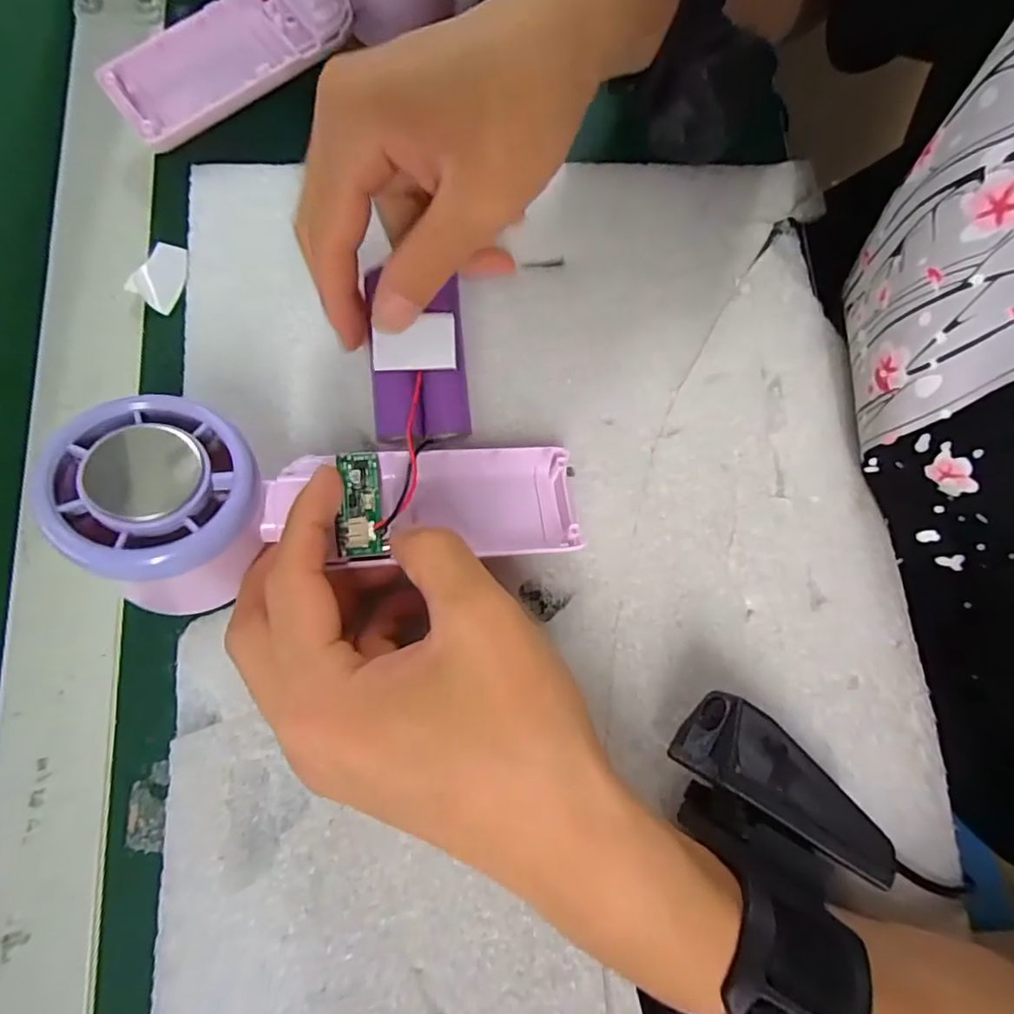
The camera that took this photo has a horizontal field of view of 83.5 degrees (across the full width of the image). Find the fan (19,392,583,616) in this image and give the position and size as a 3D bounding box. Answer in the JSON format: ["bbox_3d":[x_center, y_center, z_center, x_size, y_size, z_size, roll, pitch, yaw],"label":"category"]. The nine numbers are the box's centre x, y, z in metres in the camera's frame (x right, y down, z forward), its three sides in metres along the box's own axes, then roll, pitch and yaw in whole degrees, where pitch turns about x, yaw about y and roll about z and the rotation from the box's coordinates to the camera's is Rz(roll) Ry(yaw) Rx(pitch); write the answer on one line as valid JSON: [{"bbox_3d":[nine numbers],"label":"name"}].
[{"bbox_3d":[-0.054,-0.001,0.197,0.164,0.032,0.060,-1,76,-27],"label":"fan"}]

